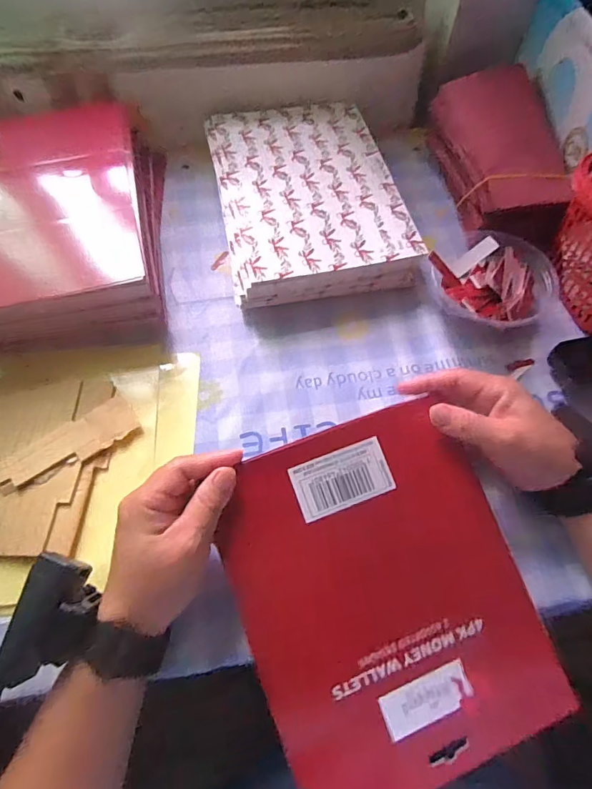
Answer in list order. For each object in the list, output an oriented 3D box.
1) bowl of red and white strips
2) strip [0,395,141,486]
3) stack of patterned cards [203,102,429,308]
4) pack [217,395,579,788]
[{"bbox_3d":[0.184,-0.112,0.448,0.116,0.044,0.124,0,63,-1],"label":"bowl of red and white strips"},{"bbox_3d":[-0.195,0.044,0.379,0.122,0.004,0.039,-32,68,-16],"label":"strip"},{"bbox_3d":[0.010,-0.218,0.501,0.185,0.047,0.261,-11,63,-6],"label":"stack of patterned cards"},{"bbox_3d":[0.063,0.137,0.312,0.191,0.010,0.233,-20,80,-10],"label":"pack"}]

